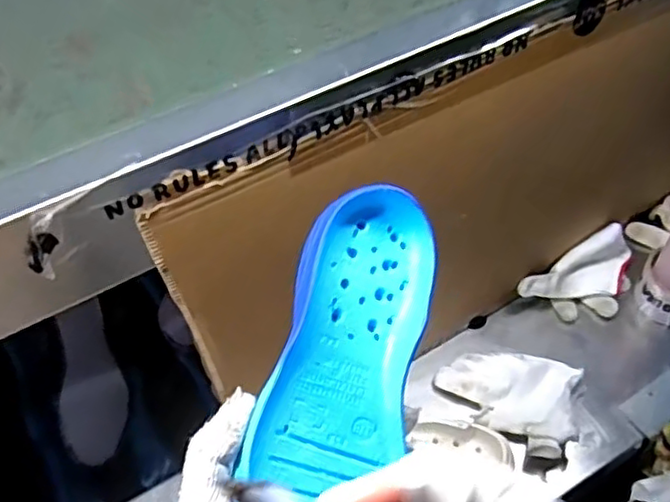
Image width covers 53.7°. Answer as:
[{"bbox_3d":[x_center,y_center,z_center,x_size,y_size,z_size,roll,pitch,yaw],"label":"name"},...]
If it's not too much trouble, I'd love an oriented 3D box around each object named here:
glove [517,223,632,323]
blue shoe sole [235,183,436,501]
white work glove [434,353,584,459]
[{"bbox_3d":[0.316,0.040,0.827,0.165,0.063,0.079,-26,49,-21],"label":"glove"},{"bbox_3d":[-0.002,0.073,0.387,0.091,0.040,0.257,20,65,-15],"label":"blue shoe sole"},{"bbox_3d":[0.198,0.158,0.749,0.158,0.050,0.119,21,50,23],"label":"white work glove"}]

